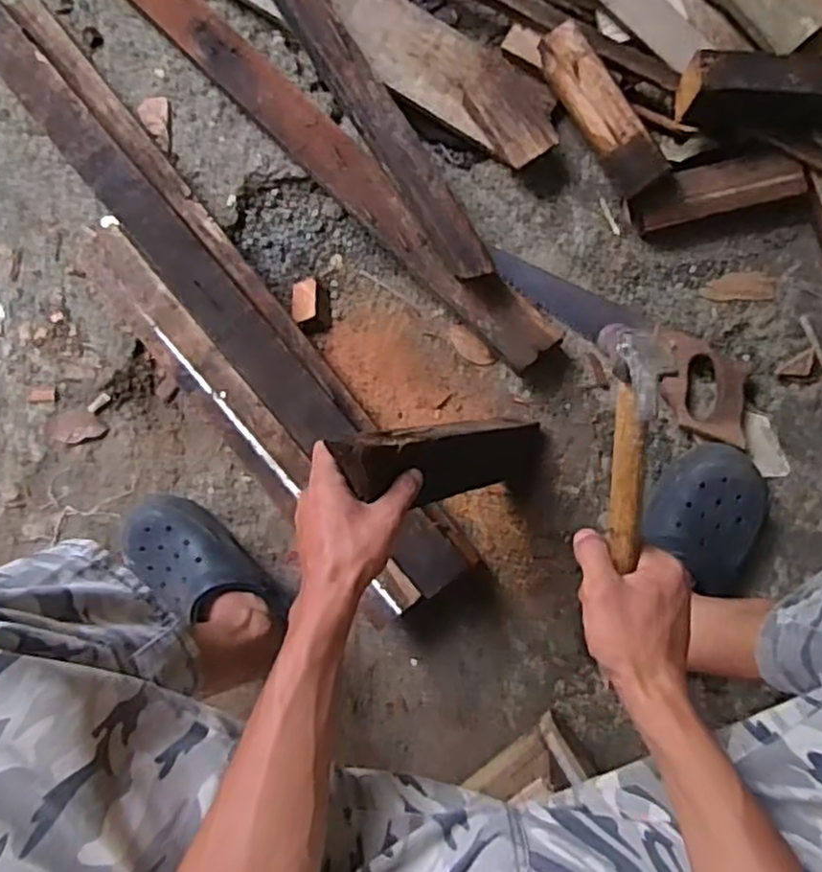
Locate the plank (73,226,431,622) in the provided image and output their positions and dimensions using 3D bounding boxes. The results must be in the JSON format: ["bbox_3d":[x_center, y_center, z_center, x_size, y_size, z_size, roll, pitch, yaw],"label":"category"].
[{"bbox_3d":[-0.182,-0.024,0.812,0.048,0.026,0.558,-41,84,2],"label":"plank"}]

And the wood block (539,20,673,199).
[{"bbox_3d":[0.211,-0.363,0.793,0.054,0.039,0.205,-29,84,4],"label":"wood block"}]

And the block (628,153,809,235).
[{"bbox_3d":[0.347,-0.277,0.819,0.175,0.045,0.058,-14,86,5],"label":"block"}]

